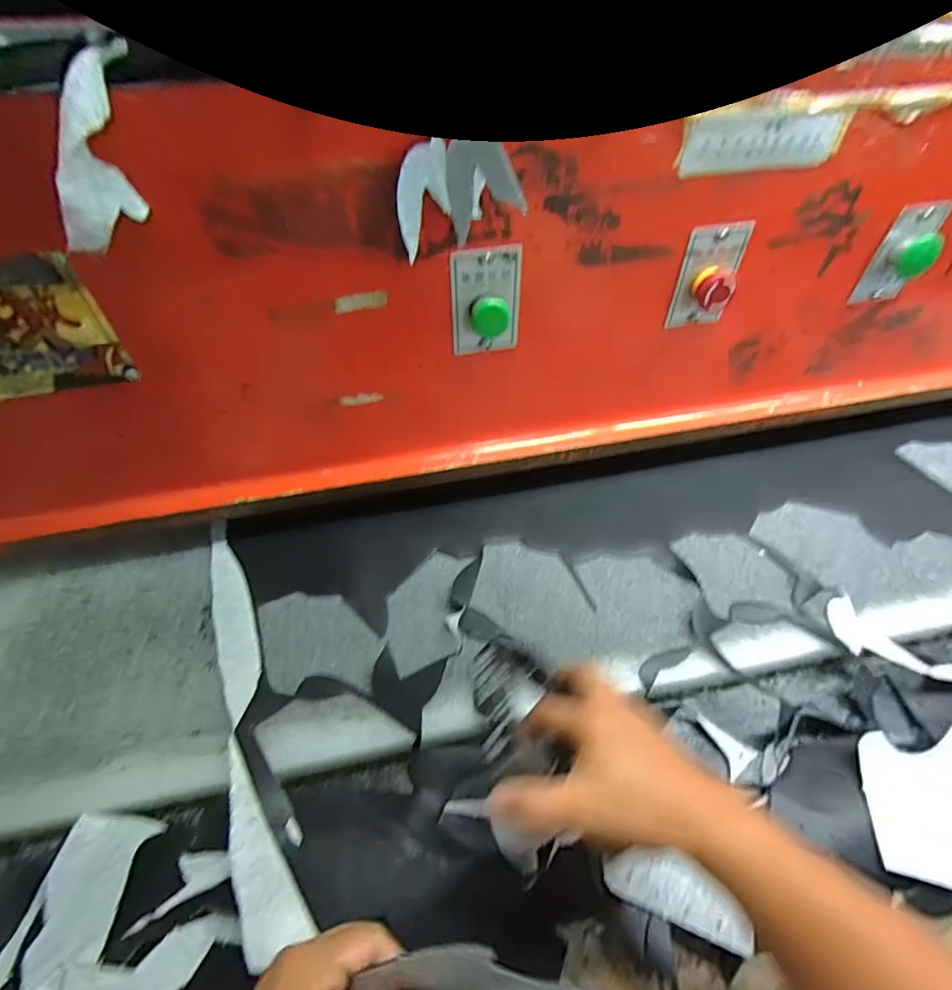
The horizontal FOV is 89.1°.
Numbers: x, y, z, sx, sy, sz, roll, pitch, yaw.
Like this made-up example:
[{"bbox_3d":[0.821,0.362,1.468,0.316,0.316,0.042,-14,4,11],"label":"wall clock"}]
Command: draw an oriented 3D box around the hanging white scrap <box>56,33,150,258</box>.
[{"bbox_3d":[-0.206,-0.188,0.268,0.012,0.100,0.061,19,33,-10],"label":"hanging white scrap"}]

